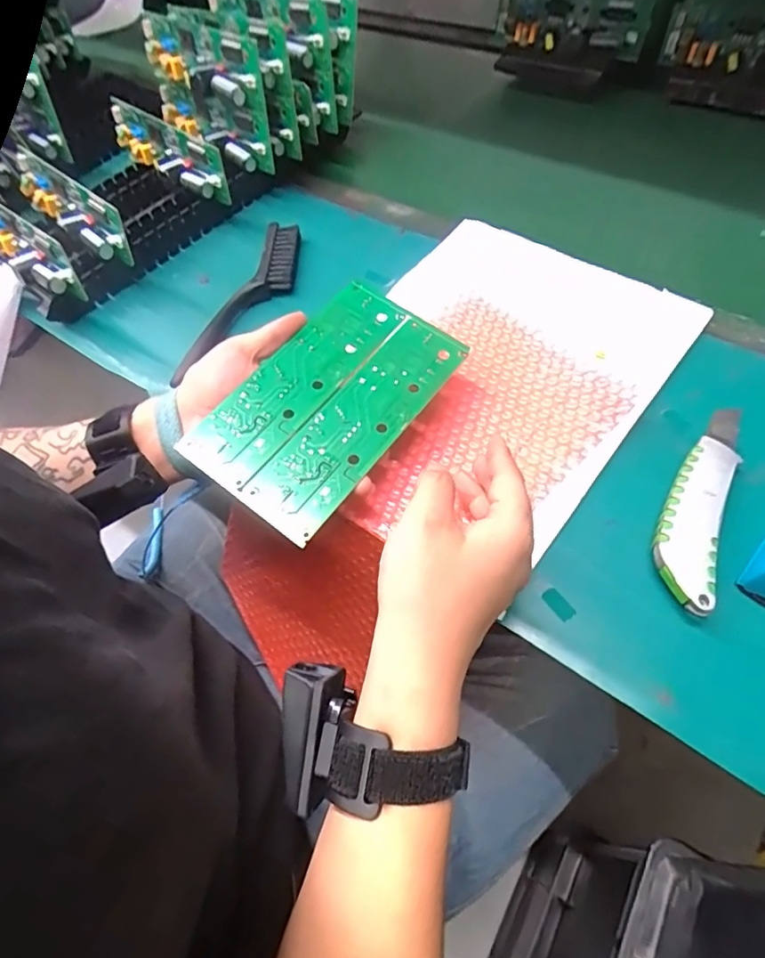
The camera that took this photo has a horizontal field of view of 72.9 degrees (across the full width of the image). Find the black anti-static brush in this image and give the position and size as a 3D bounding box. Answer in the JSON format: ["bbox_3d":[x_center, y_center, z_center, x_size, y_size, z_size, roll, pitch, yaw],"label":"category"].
[{"bbox_3d":[-0.128,-0.176,0.502,0.056,0.019,0.209,14,60,14],"label":"black anti-static brush"}]

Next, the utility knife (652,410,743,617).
[{"bbox_3d":[0.212,0.008,0.346,0.037,0.025,0.171,21,62,18],"label":"utility knife"}]

